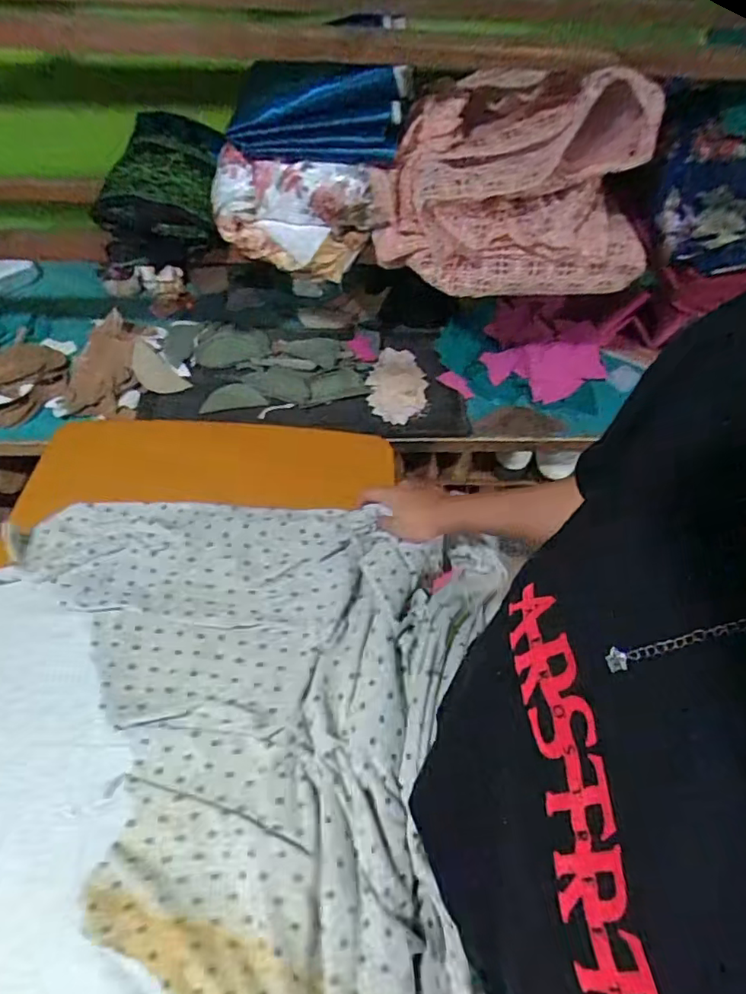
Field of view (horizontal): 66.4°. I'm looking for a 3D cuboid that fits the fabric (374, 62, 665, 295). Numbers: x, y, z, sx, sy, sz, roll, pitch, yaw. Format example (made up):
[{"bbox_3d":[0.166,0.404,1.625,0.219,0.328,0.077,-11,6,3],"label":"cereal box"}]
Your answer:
[{"bbox_3d":[0.174,-0.374,0.679,0.328,0.207,0.158,12,57,6],"label":"fabric"}]

